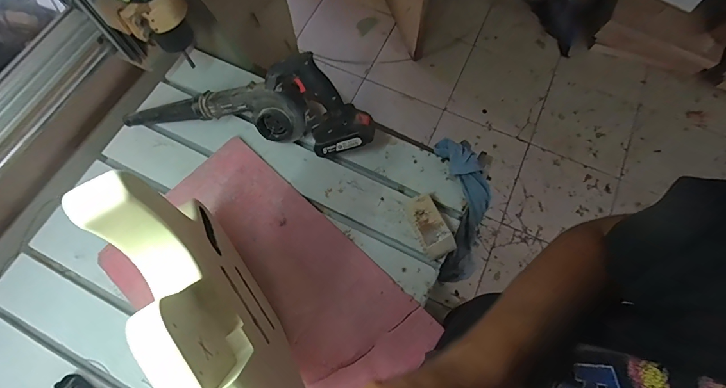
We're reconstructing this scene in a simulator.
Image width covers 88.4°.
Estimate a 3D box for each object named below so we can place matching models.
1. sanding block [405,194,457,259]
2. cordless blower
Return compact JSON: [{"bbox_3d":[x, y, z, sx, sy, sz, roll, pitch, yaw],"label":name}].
[{"bbox_3d":[0.122,0.060,0.688,0.054,0.036,0.111,-23,73,-8],"label":"sanding block"},{"bbox_3d":[-0.219,-0.169,0.692,0.483,0.164,0.112,11,71,4],"label":"cordless blower"}]

